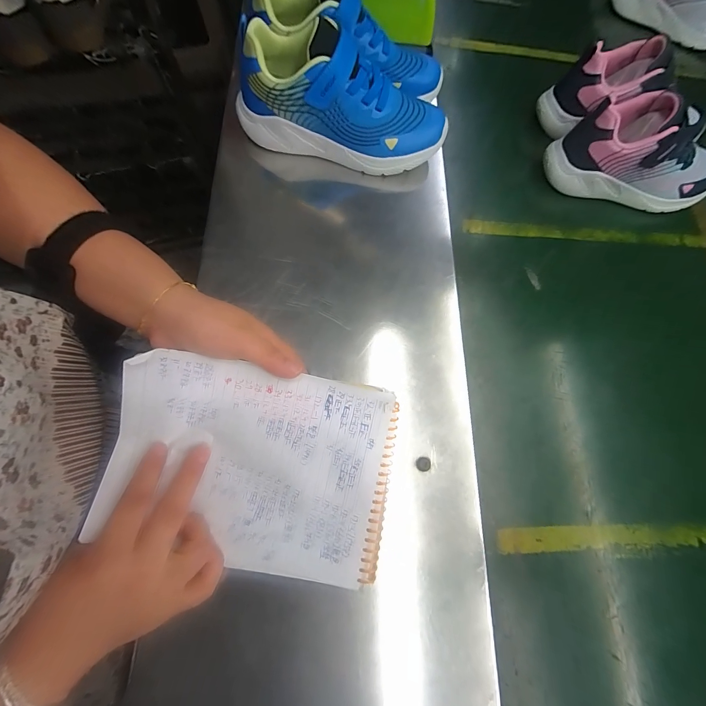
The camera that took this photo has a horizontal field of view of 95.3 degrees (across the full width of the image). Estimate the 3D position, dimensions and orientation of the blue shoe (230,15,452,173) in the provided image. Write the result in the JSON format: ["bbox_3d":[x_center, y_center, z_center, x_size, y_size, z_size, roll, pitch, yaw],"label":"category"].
[{"bbox_3d":[-0.008,-0.268,0.346,0.224,0.103,0.081,13,71,-10],"label":"blue shoe"}]

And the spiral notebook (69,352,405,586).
[{"bbox_3d":[-0.078,0.086,0.246,0.210,0.020,0.146,10,85,0],"label":"spiral notebook"}]

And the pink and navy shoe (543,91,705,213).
[{"bbox_3d":[0.363,-0.246,0.405,0.214,0.115,0.074,9,71,2],"label":"pink and navy shoe"}]

